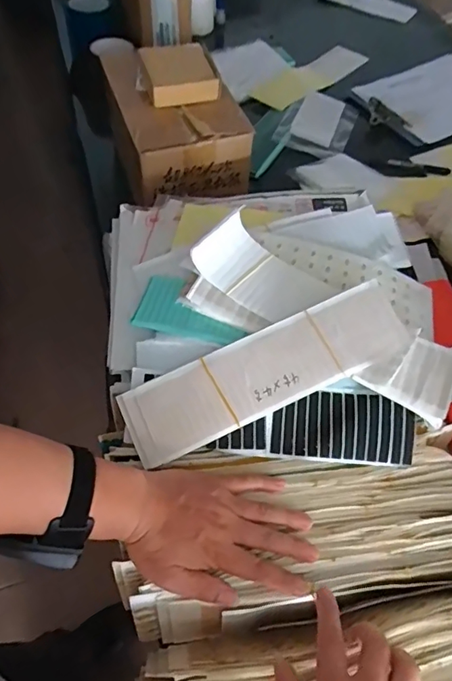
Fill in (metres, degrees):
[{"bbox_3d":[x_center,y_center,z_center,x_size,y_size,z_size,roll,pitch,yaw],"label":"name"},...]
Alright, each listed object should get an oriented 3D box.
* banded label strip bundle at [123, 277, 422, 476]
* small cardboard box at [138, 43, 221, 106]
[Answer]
[{"bbox_3d":[0.039,0.031,0.498,0.294,0.012,0.080,-25,76,-4],"label":"banded label strip bundle"},{"bbox_3d":[-0.069,-0.387,0.709,0.100,0.036,0.109,-12,58,-10],"label":"small cardboard box"}]

